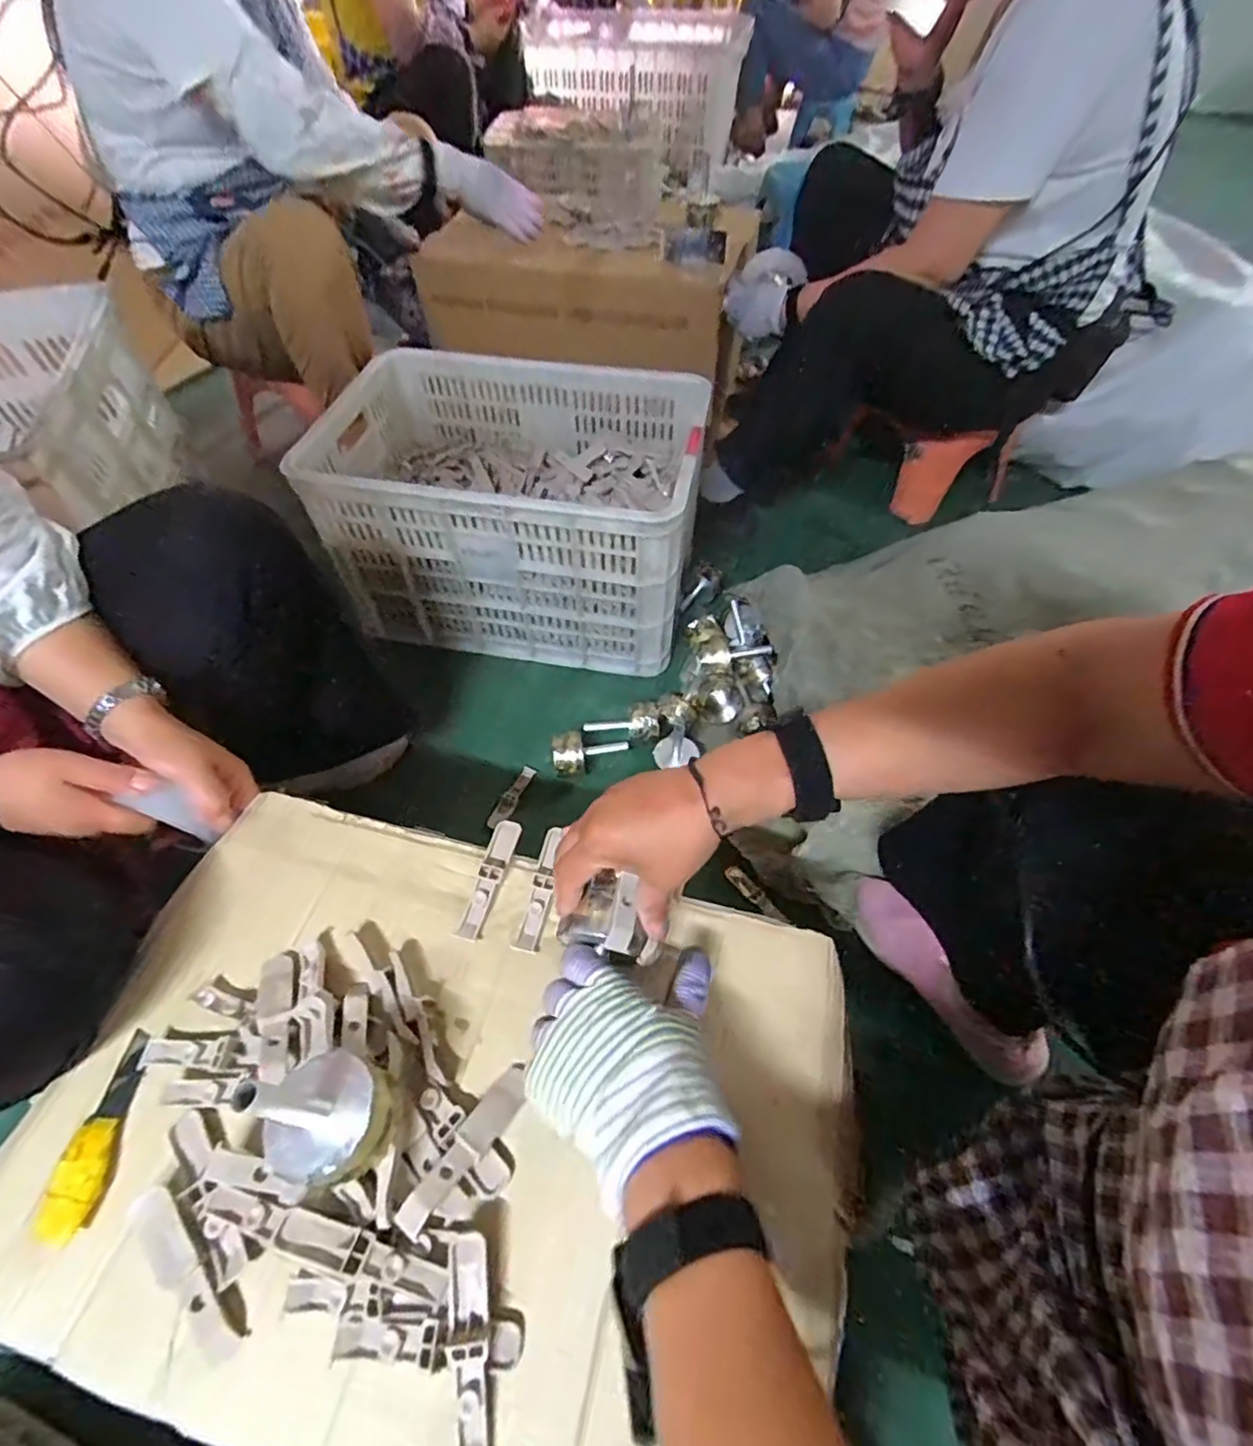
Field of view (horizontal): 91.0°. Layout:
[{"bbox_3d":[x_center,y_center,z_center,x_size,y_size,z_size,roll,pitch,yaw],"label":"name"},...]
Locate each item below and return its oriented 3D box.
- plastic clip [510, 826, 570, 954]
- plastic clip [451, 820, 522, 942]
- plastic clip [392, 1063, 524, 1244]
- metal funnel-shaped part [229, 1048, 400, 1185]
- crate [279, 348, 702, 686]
[{"bbox_3d":[-0.066,0.130,0.486,0.019,0.014,0.098,11,56,8],"label":"plastic clip"},{"bbox_3d":[-0.109,0.123,0.492,0.021,0.014,0.096,13,56,9],"label":"plastic clip"},{"bbox_3d":[-0.096,0.260,0.380,0.022,0.014,0.100,30,45,19],"label":"plastic clip"},{"bbox_3d":[-0.164,0.214,0.337,0.058,0.097,0.059,0,55,0],"label":"metal funnel-shaped part"},{"bbox_3d":[-0.169,-0.336,0.982,0.525,0.302,0.367,7,56,5],"label":"crate"}]

